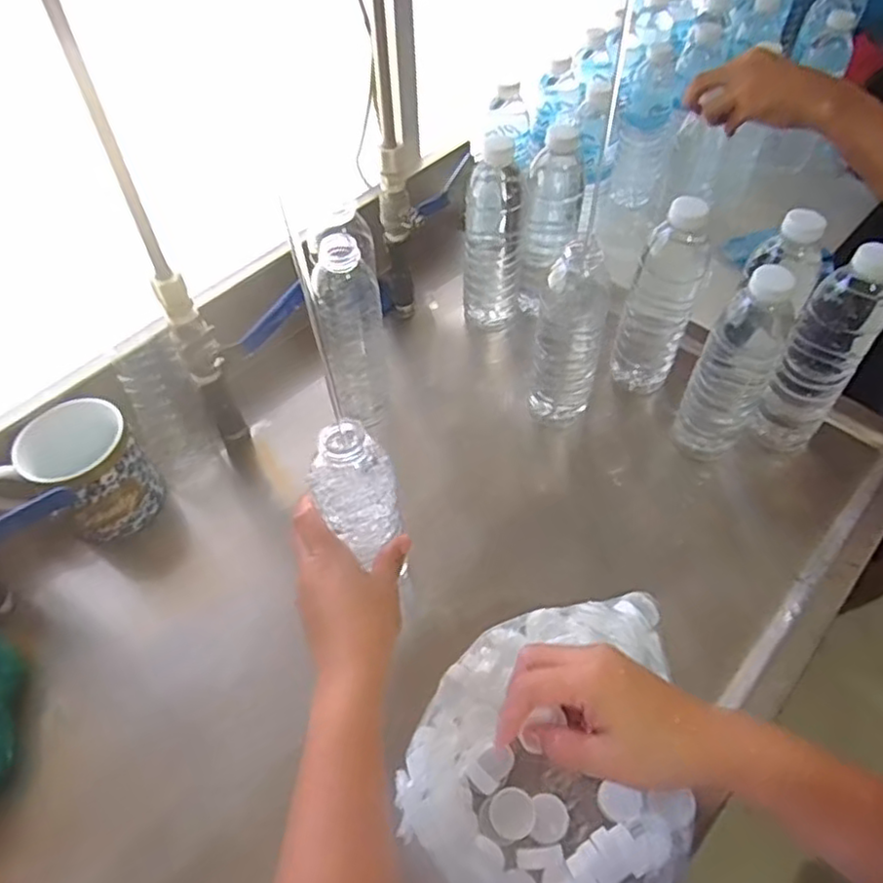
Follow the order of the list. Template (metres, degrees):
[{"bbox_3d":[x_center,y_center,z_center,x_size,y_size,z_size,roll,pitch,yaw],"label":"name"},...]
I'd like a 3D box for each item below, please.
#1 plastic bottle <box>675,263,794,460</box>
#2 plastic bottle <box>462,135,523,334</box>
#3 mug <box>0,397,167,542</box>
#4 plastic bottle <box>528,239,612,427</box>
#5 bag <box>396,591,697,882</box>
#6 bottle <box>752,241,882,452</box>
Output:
[{"bbox_3d":[0.256,-0.069,0.577,0.056,0.200,0.057,25,57,20],"label":"plastic bottle"},{"bbox_3d":[0.051,-0.194,0.677,0.060,0.197,0.059,4,53,5],"label":"plastic bottle"},{"bbox_3d":[-0.311,0.033,0.575,0.091,0.092,0.117,30,59,23],"label":"mug"},{"bbox_3d":[0.119,-0.097,0.615,0.060,0.201,0.069,12,54,11],"label":"plastic bottle"},{"bbox_3d":[0.071,0.213,0.475,0.194,0.050,0.206,-3,52,0],"label":"bag"},{"bbox_3d":[0.330,-0.076,0.580,0.060,0.196,0.060,30,59,23],"label":"bottle"}]

